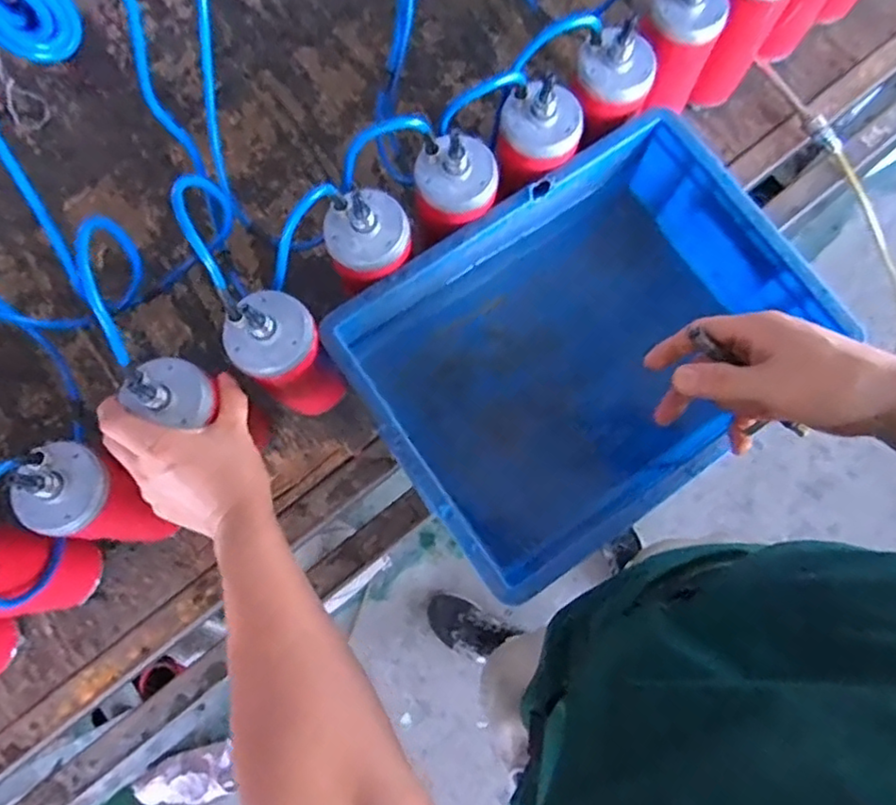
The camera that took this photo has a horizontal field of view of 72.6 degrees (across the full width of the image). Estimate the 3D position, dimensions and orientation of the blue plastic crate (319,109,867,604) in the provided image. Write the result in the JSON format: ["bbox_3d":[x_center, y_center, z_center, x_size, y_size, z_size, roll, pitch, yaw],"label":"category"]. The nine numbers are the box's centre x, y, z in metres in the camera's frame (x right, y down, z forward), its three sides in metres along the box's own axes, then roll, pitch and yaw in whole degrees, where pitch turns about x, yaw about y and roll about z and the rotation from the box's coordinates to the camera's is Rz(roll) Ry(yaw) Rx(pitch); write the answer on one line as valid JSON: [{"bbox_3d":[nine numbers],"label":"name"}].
[{"bbox_3d":[0.128,-0.047,0.618,0.407,0.151,0.301,-36,80,-7],"label":"blue plastic crate"}]

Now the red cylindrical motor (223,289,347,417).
[{"bbox_3d":[-0.148,-0.043,0.569,0.076,0.156,0.073,42,81,9],"label":"red cylindrical motor"}]

